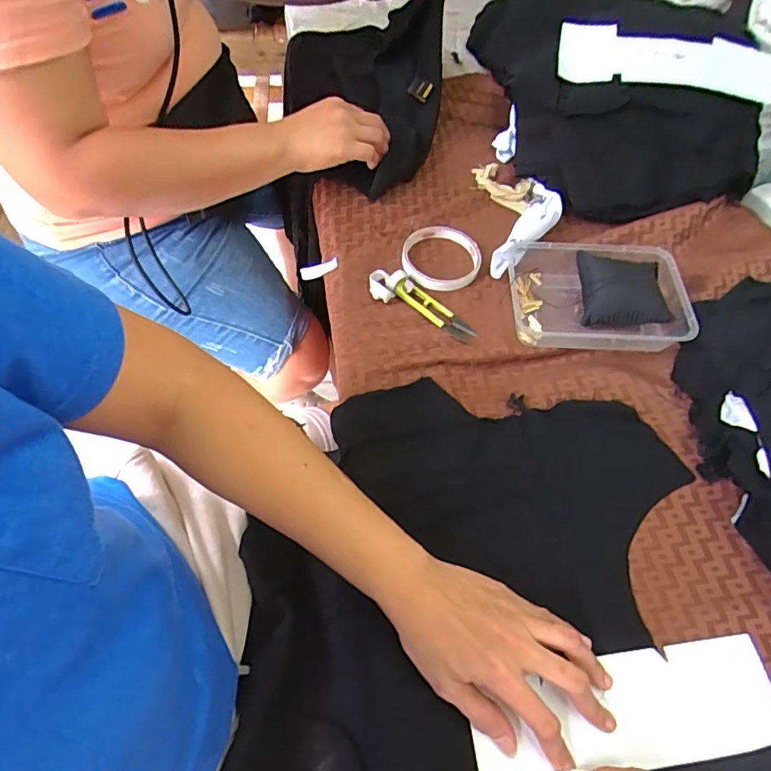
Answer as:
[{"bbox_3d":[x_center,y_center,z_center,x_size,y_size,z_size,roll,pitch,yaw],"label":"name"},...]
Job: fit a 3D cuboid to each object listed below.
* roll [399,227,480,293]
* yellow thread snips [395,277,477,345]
[{"bbox_3d":[0.061,-0.141,0.541,0.084,0.012,0.086,1,62,-3],"label":"roll"},{"bbox_3d":[0.051,-0.078,0.505,0.092,0.013,0.025,38,66,16],"label":"yellow thread snips"}]

